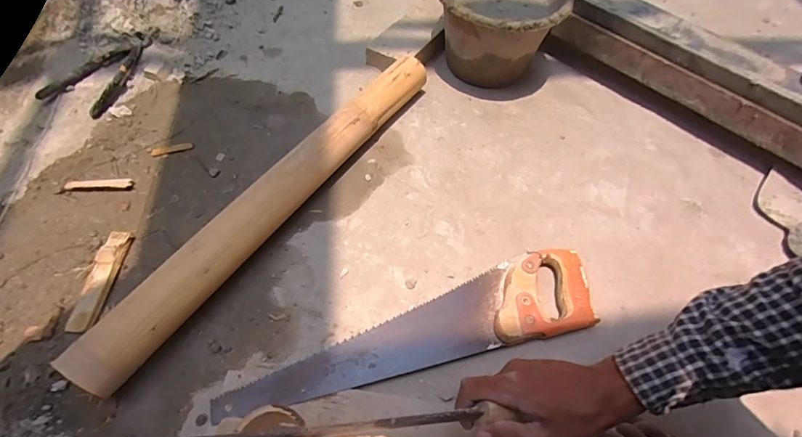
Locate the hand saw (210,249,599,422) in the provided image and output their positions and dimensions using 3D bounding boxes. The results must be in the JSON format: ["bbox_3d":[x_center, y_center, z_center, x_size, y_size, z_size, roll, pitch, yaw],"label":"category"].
[{"bbox_3d":[0.020,0.138,0.541,0.479,0.030,0.108,-10,57,-11],"label":"hand saw"}]

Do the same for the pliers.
[{"bbox_3d":[-0.540,-0.275,0.782,0.119,0.025,0.207,18,57,8],"label":"pliers"}]

